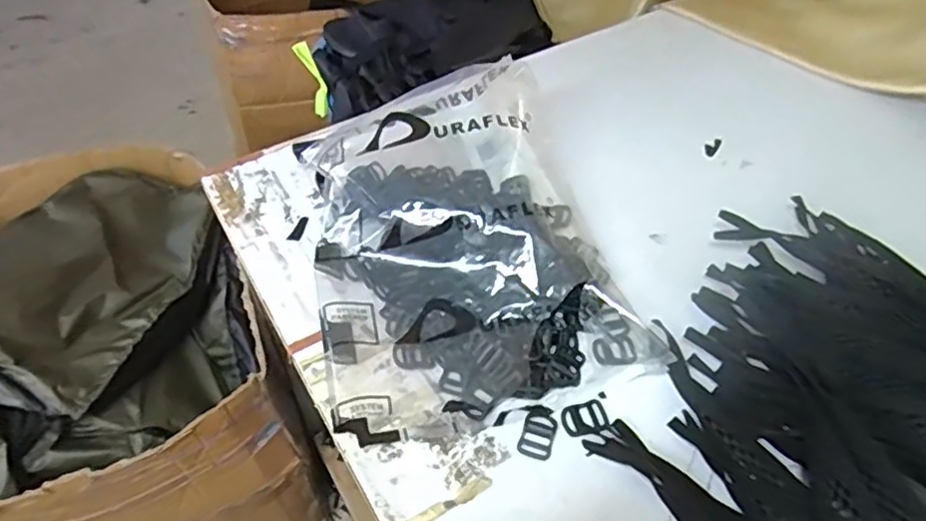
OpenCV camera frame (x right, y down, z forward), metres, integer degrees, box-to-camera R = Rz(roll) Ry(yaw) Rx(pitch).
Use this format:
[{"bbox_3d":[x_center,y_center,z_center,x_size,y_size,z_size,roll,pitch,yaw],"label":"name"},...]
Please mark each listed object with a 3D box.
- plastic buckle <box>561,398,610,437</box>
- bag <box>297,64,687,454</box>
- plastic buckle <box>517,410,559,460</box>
[{"bbox_3d":[0.100,0.129,0.535,0.038,0.004,0.026,-14,52,-11],"label":"plastic buckle"},{"bbox_3d":[-0.003,-0.031,0.600,0.263,0.109,0.335,-12,52,-10],"label":"bag"},{"bbox_3d":[0.062,0.140,0.526,0.026,0.004,0.039,17,53,14],"label":"plastic buckle"}]

